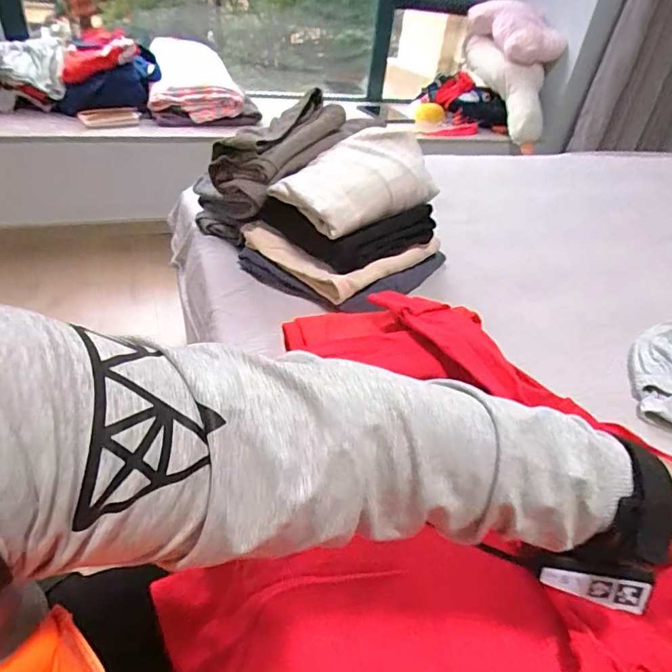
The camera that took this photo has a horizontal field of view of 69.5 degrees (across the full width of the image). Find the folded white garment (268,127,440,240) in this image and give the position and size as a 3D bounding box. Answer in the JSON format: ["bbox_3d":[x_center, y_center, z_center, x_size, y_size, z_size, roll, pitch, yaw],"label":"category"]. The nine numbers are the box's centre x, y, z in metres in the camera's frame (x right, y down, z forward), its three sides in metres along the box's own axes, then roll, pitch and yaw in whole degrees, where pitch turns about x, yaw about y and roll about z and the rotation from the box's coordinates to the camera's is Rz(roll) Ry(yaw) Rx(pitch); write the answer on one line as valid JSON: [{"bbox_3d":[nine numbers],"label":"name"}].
[{"bbox_3d":[0.028,-0.210,0.643,0.196,0.081,0.126,-19,45,-30],"label":"folded white garment"}]

